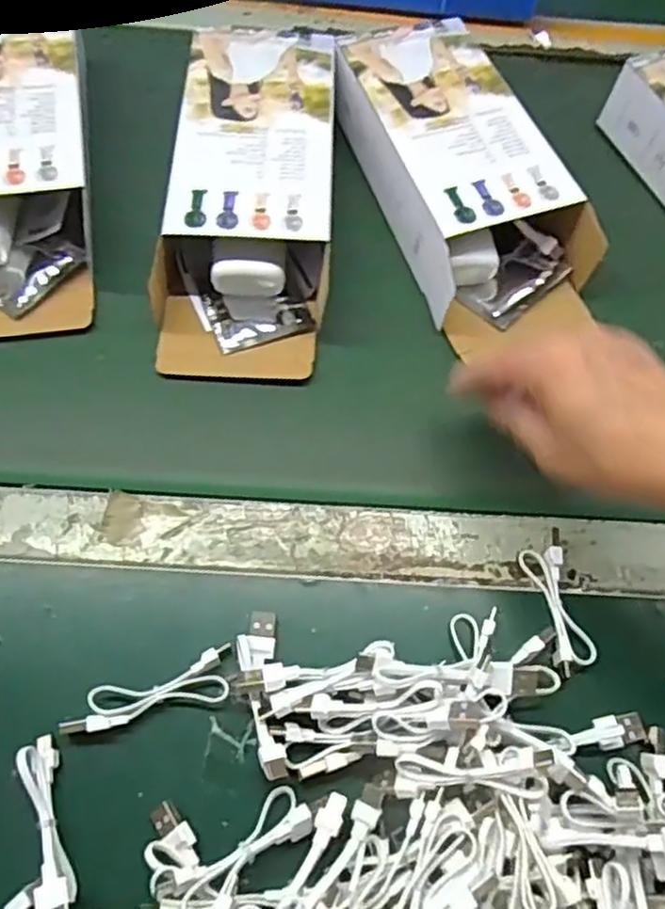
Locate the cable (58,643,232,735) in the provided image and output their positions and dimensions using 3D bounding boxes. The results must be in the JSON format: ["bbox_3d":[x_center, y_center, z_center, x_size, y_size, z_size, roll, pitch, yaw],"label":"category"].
[{"bbox_3d":[-0.086,0.110,0.323,0.078,0.012,0.023,-14,68,-3],"label":"cable"}]

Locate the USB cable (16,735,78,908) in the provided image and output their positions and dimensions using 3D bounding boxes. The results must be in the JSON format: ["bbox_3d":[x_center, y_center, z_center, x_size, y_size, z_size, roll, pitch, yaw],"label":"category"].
[{"bbox_3d":[-0.119,0.159,0.292,0.013,0.018,0.078,-18,68,-4],"label":"USB cable"}]

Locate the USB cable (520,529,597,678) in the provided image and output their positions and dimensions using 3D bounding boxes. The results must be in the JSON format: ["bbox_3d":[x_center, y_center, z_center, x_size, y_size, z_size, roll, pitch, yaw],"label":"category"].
[{"bbox_3d":[0.116,0.075,0.359,0.023,0.019,0.072,-8,67,0],"label":"USB cable"}]

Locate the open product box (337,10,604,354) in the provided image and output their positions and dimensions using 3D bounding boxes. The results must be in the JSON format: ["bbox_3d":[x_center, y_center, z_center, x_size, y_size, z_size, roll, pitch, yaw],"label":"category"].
[{"bbox_3d":[0.085,-0.187,0.469,0.106,0.056,0.234,-20,68,-5],"label":"open product box"}]

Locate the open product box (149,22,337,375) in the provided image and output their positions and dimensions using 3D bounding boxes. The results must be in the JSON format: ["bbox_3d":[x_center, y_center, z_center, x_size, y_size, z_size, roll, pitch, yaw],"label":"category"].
[{"bbox_3d":[-0.051,-0.169,0.456,0.103,0.061,0.252,1,68,4],"label":"open product box"}]

